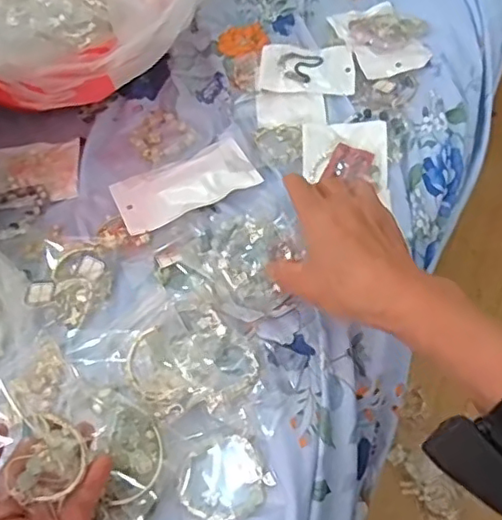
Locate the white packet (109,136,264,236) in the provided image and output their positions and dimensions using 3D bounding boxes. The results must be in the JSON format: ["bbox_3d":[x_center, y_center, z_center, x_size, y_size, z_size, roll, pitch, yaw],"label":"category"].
[{"bbox_3d":[-0.061,-0.071,0.547,0.126,0.015,0.072,-23,58,-12],"label":"white packet"}]

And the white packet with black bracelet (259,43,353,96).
[{"bbox_3d":[0.059,-0.199,0.616,0.096,0.012,0.066,6,57,7],"label":"white packet with black bracelet"}]

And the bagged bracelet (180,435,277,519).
[{"bbox_3d":[-0.017,0.146,0.392,0.055,0.004,0.049,-29,59,-15],"label":"bagged bracelet"}]

